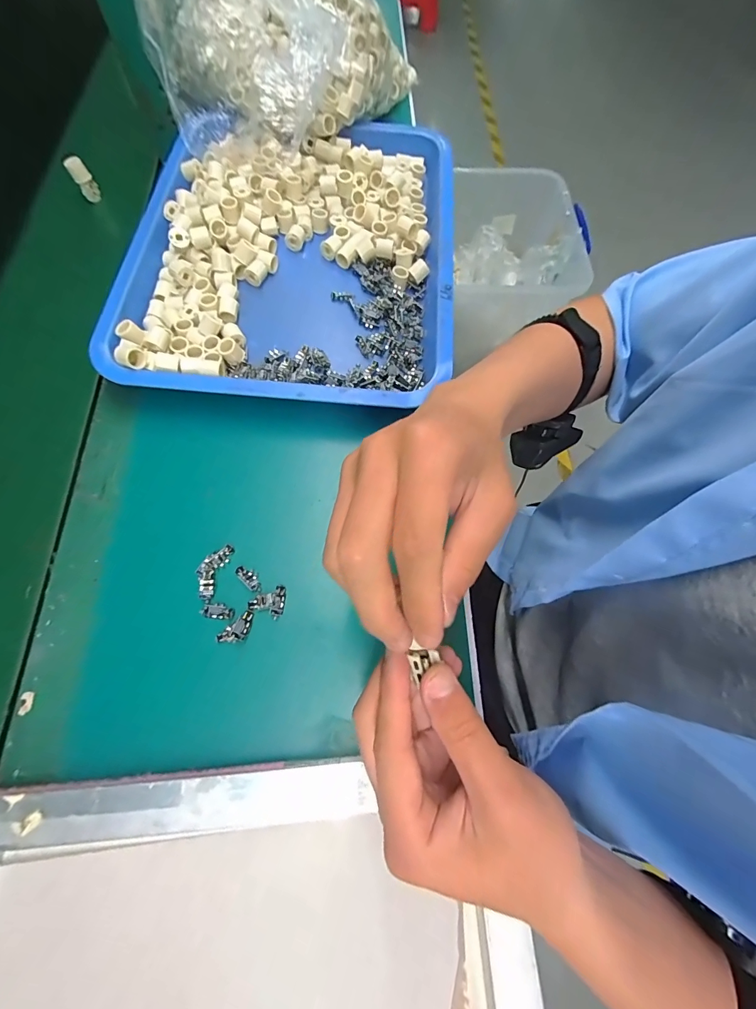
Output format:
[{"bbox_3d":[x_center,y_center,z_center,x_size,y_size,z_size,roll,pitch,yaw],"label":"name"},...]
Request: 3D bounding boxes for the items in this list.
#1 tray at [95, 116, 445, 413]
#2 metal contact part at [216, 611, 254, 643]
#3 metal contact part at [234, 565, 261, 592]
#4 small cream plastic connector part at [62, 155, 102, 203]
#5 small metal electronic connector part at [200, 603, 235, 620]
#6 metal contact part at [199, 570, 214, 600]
[{"bbox_3d":[-0.097,-0.287,0.437,0.353,0.039,0.415,0,69,-2],"label":"tray"},{"bbox_3d":[-0.111,0.100,0.308,0.031,0.007,0.016,-41,75,-16],"label":"metal contact part"},{"bbox_3d":[-0.108,0.062,0.327,0.026,0.007,0.011,42,73,13],"label":"metal contact part"},{"bbox_3d":[-0.363,-0.402,0.479,0.022,0.042,0.018,-32,73,-13],"label":"small cream plastic connector part"},{"bbox_3d":[-0.130,0.086,0.315,0.026,0.004,0.012,9,69,1],"label":"small metal electronic connector part"},{"bbox_3d":[-0.141,0.066,0.320,0.010,0.006,0.023,-2,69,-3],"label":"metal contact part"}]

